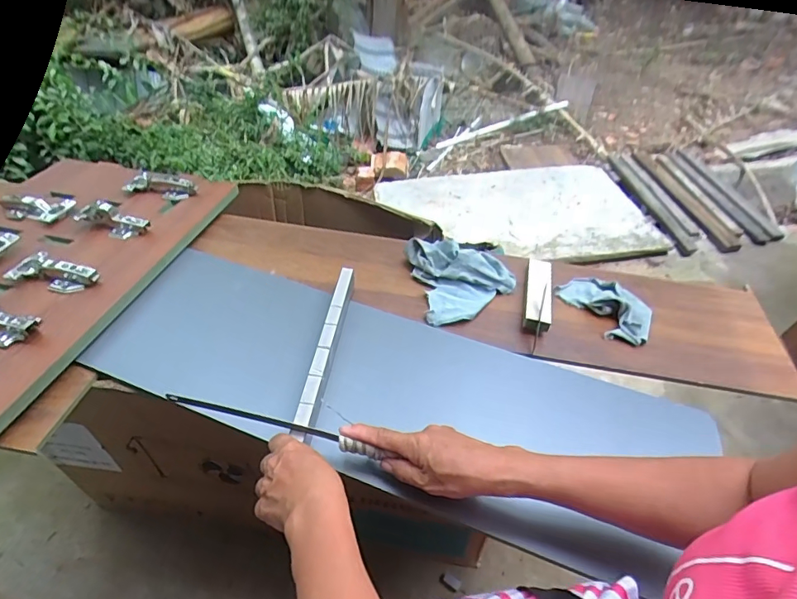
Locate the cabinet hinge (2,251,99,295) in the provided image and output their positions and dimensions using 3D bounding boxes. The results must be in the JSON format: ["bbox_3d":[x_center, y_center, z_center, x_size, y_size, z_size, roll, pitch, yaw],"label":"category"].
[{"bbox_3d":[-0.467,-0.032,0.626,0.113,0.028,0.048,17,47,14],"label":"cabinet hinge"}]

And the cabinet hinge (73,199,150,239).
[{"bbox_3d":[-0.440,-0.122,0.713,0.108,0.027,0.042,18,47,15],"label":"cabinet hinge"}]

